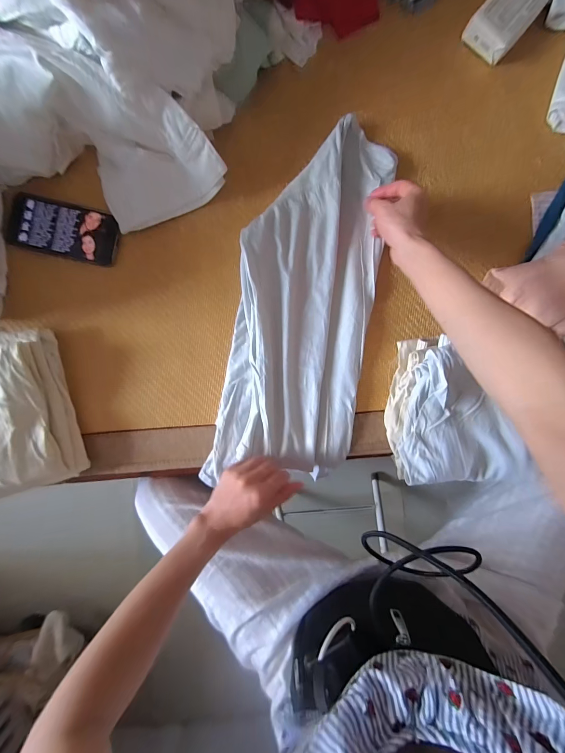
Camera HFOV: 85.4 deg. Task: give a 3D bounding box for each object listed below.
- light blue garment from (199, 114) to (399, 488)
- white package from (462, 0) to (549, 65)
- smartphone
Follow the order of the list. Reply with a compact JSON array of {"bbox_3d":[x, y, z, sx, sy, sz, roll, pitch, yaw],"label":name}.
[{"bbox_3d":[0.036,-0.094,0.425,0.189,0.029,0.480,13,91,-2],"label":"light blue garment"},{"bbox_3d":[0.307,-0.494,0.423,0.064,0.043,0.089,44,89,-2],"label":"white package"},{"bbox_3d":[-0.302,-0.202,0.421,0.148,0.012,0.072,12,90,-2],"label":"smartphone"}]

